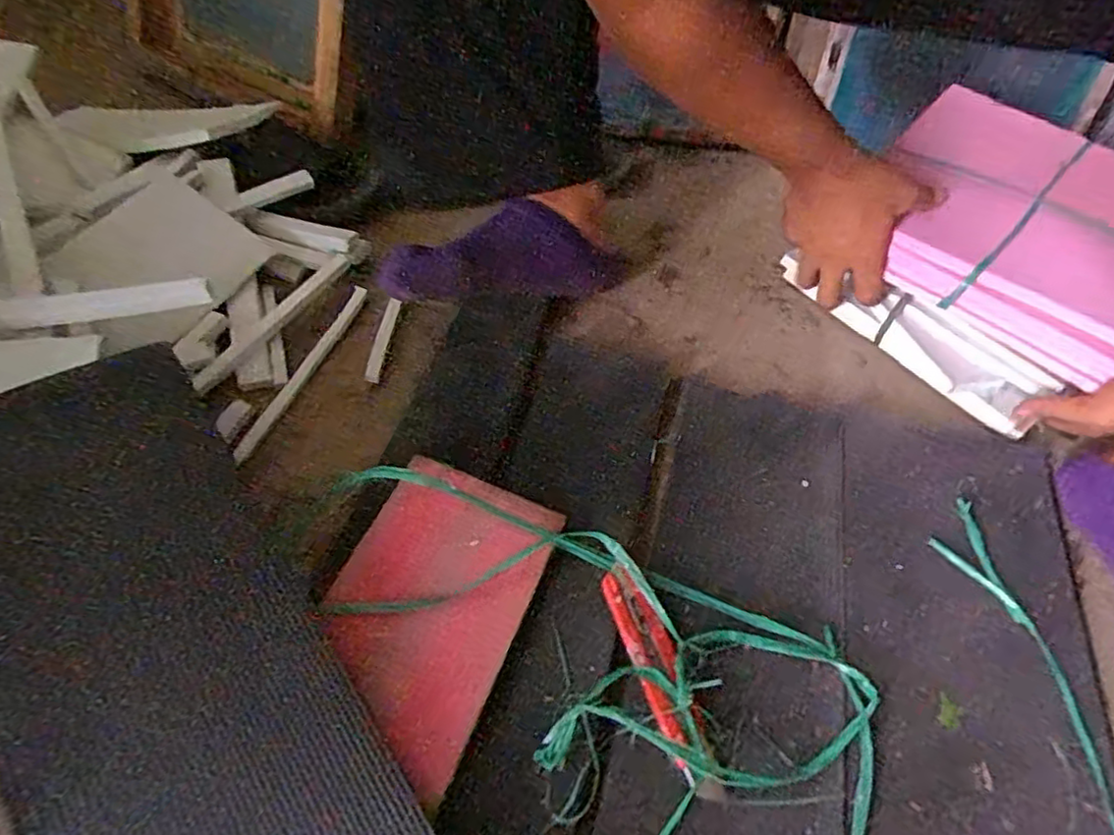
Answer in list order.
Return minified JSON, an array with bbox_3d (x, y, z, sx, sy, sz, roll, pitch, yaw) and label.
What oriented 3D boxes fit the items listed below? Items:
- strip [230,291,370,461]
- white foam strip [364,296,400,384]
[{"bbox_3d":[-0.222,-0.045,0.566,0.014,0.009,0.201,18,53,8],"label":"strip"},{"bbox_3d":[-0.160,-0.075,0.588,0.013,0.006,0.095,7,53,0],"label":"white foam strip"}]

